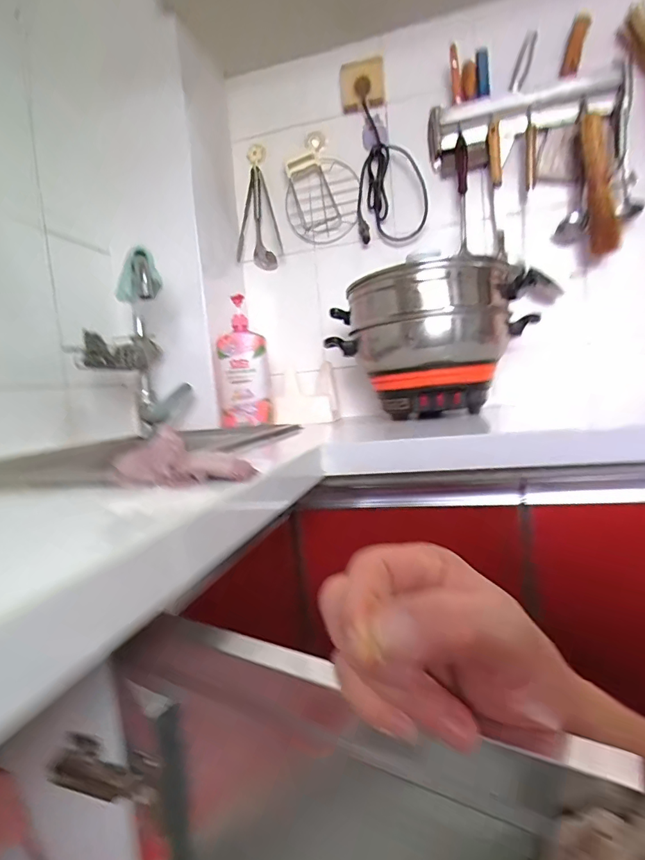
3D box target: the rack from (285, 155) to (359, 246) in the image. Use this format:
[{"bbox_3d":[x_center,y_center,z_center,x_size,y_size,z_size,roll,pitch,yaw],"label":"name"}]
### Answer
[{"bbox_3d":[-0.002,-0.537,1.084,0.166,0.180,0.013,9,24,11],"label":"rack"}]

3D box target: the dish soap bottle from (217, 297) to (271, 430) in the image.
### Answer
[{"bbox_3d":[-0.174,-0.137,0.999,0.107,0.249,0.063,-7,4,-14],"label":"dish soap bottle"}]

